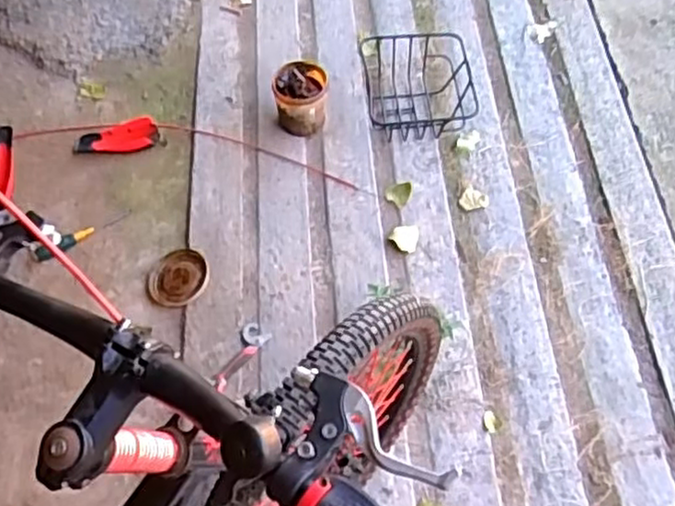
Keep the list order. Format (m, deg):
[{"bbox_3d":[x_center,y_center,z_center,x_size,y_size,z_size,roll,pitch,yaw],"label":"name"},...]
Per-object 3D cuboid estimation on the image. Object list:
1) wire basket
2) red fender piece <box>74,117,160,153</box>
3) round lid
[{"bbox_3d":[0.190,-0.395,1.659,0.238,0.090,0.272,-6,62,-5],"label":"wire basket"},{"bbox_3d":[-0.517,-0.273,1.644,0.193,0.022,0.085,-7,63,-6],"label":"red fender piece"},{"bbox_3d":[-0.327,0.049,1.447,0.116,0.019,0.130,38,67,17],"label":"round lid"}]

